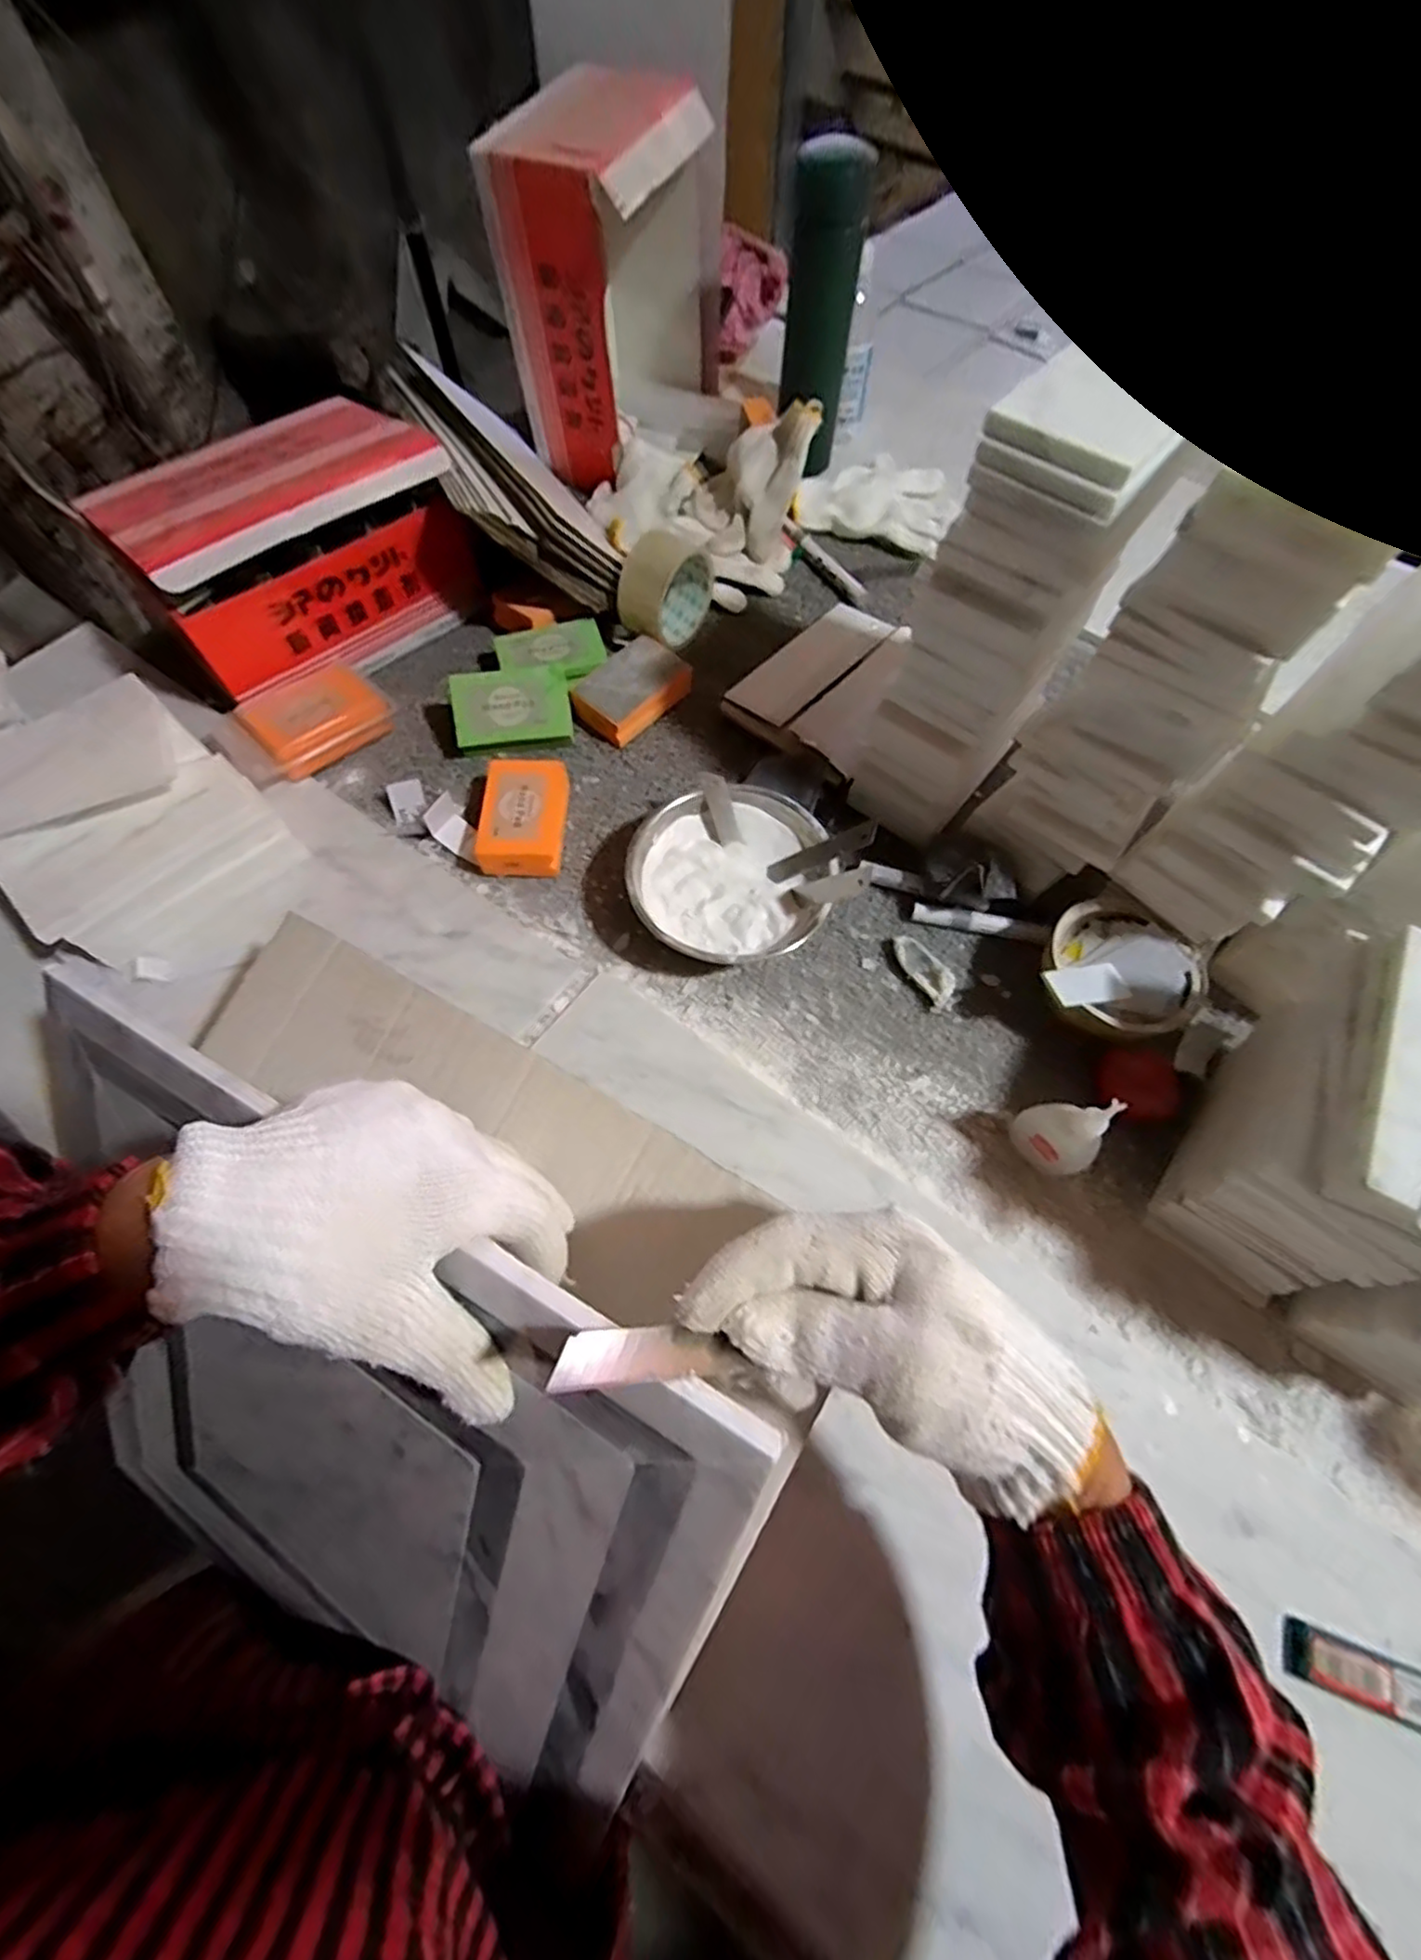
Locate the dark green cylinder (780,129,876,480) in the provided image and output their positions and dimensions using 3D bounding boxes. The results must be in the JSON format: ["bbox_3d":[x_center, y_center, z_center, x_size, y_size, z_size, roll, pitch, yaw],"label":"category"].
[{"bbox_3d":[0.102,-0.625,0.652,0.067,0.215,0.056,8,65,2],"label":"dark green cylinder"}]

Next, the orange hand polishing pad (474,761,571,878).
[{"bbox_3d":[-0.148,-0.130,0.542,0.065,0.035,0.101,3,65,-1],"label":"orange hand polishing pad"}]

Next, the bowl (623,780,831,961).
[{"bbox_3d":[0.015,-0.069,0.508,0.142,0.053,0.139,1,65,-2],"label":"bowl"}]

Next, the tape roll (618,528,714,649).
[{"bbox_3d":[-0.038,-0.351,0.604,0.040,0.078,0.094,41,70,15],"label":"tape roll"}]

